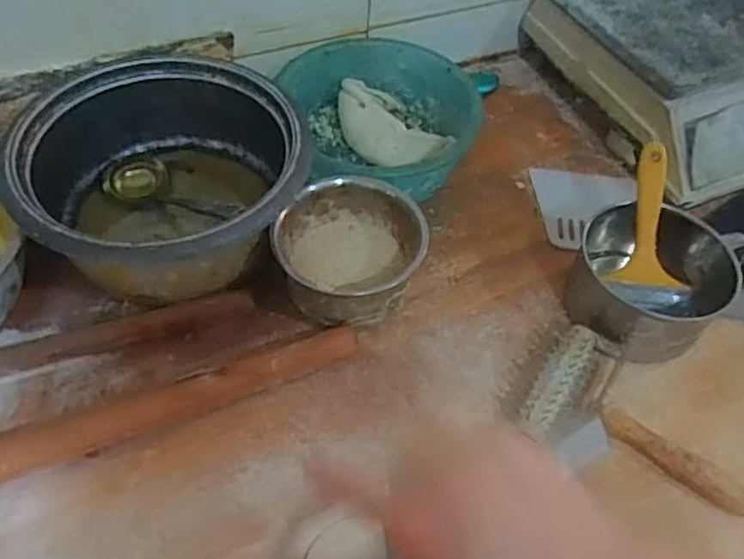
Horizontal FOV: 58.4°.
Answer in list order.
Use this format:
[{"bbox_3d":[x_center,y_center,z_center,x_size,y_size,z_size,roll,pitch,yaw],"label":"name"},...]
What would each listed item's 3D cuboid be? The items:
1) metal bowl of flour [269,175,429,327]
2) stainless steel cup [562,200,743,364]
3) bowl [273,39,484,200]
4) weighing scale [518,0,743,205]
[{"bbox_3d":[-0.022,-0.026,0.630,0.137,0.093,0.131,2,54,-3],"label":"metal bowl of flour"},{"bbox_3d":[0.265,0.004,0.639,0.139,0.082,0.142,2,53,-3],"label":"stainless steel cup"},{"bbox_3d":[0.013,-0.172,0.746,0.192,0.085,0.220,-14,55,-14],"label":"bowl"},{"bbox_3d":[0.410,-0.265,0.829,0.331,0.143,0.331,-21,59,-19],"label":"weighing scale"}]

